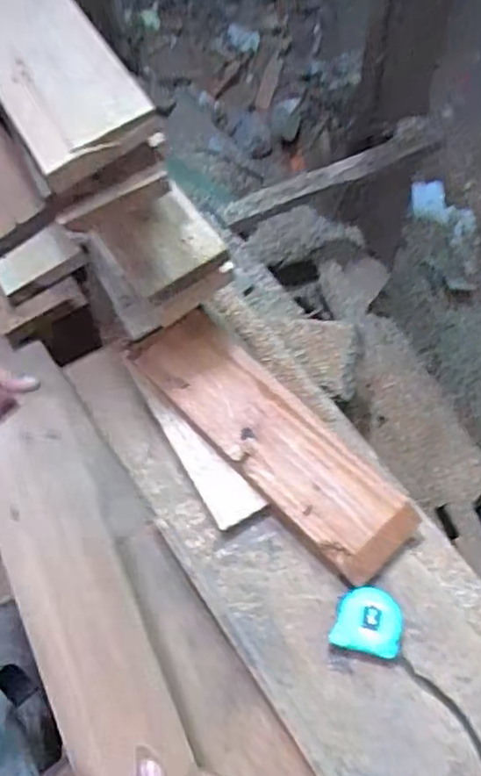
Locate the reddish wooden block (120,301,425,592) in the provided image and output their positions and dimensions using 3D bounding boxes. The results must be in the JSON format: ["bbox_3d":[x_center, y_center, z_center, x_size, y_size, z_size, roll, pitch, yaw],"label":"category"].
[{"bbox_3d":[0.028,0.053,0.778,0.115,0.057,0.391,-40,69,-15],"label":"reddish wooden block"}]

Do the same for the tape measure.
[{"bbox_3d":[0.132,0.243,0.692,0.067,0.033,0.063,12,66,8],"label":"tape measure"}]

